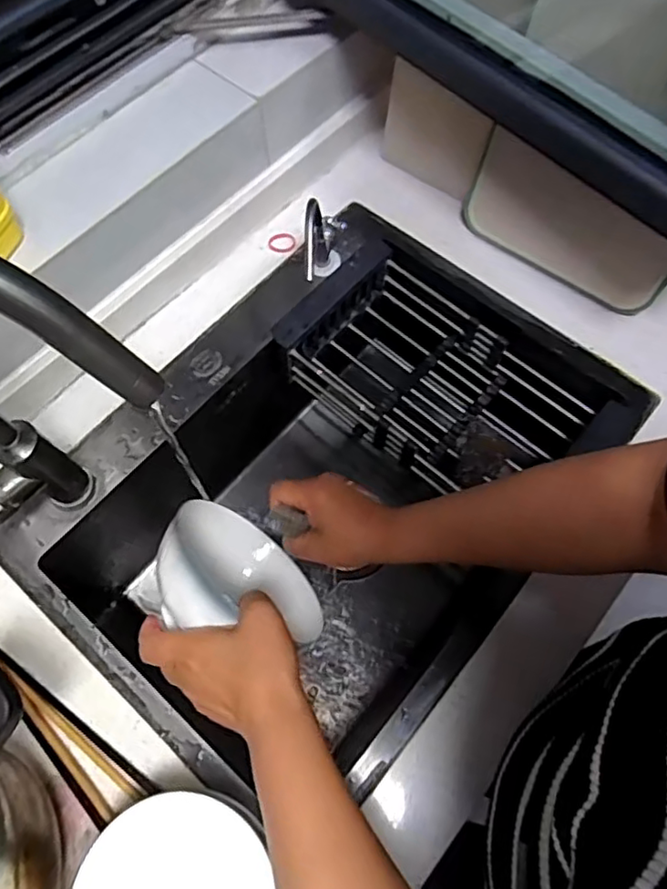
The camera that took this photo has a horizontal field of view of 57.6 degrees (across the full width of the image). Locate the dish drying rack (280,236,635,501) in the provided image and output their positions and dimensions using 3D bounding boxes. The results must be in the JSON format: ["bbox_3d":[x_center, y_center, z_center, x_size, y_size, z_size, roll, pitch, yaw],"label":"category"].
[{"bbox_3d":[0.123,-0.069,0.718,0.359,0.079,0.198,42,74,15],"label":"dish drying rack"}]

